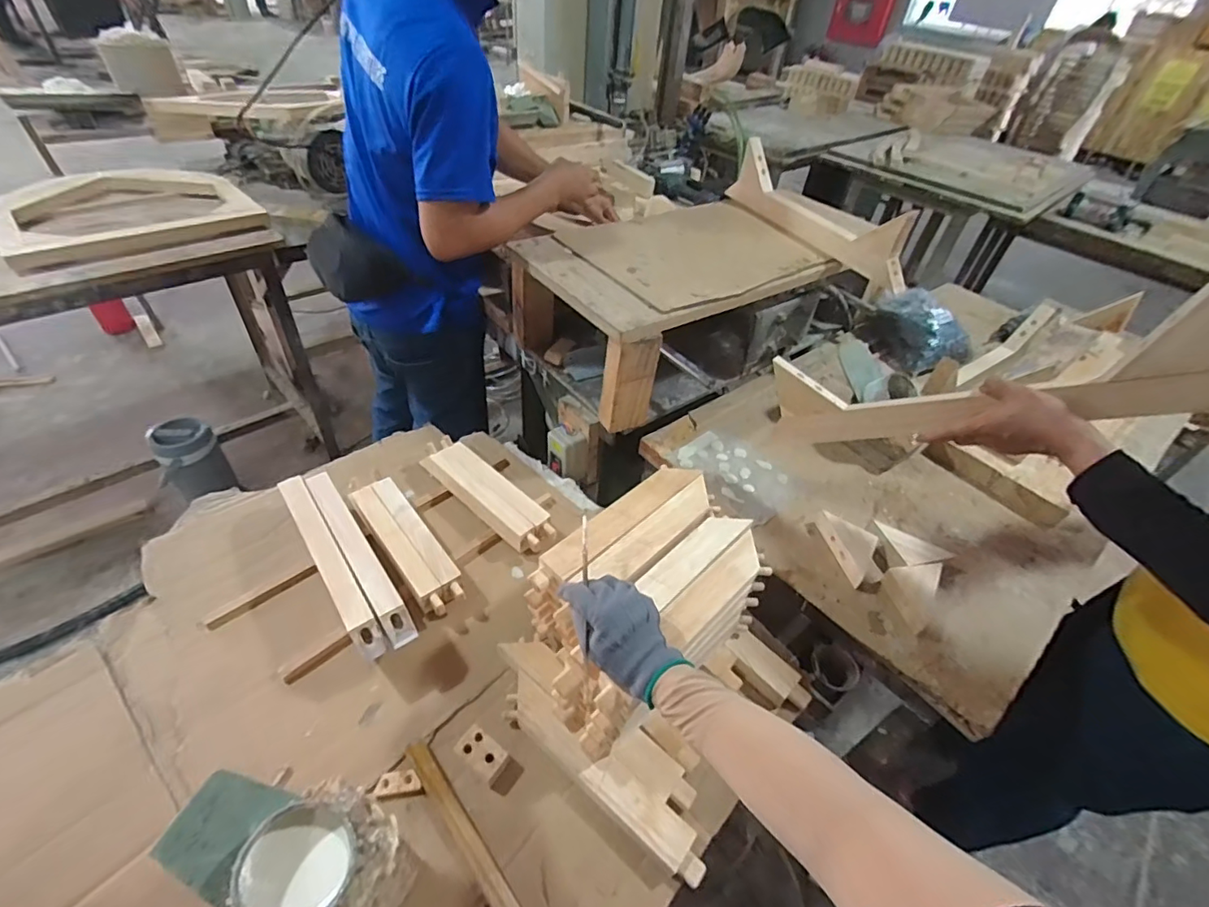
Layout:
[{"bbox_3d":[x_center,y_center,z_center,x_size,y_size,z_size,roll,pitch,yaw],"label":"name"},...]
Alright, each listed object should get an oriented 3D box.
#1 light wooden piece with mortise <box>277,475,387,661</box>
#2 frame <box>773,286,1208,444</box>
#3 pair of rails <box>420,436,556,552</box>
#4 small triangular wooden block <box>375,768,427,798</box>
[{"bbox_3d":[-0.359,0.132,0.684,0.032,0.031,0.303,-26,53,-30],"label":"light wooden piece with mortise"},{"bbox_3d":[0.430,-0.077,0.619,0.464,0.126,0.092,-7,38,31],"label":"frame"},{"bbox_3d":[-0.188,0.063,0.852,0.277,0.063,0.065,36,52,25],"label":"pair of rails"},{"bbox_3d":[-0.224,0.365,0.583,0.050,0.009,0.024,0,46,-7],"label":"small triangular wooden block"}]

